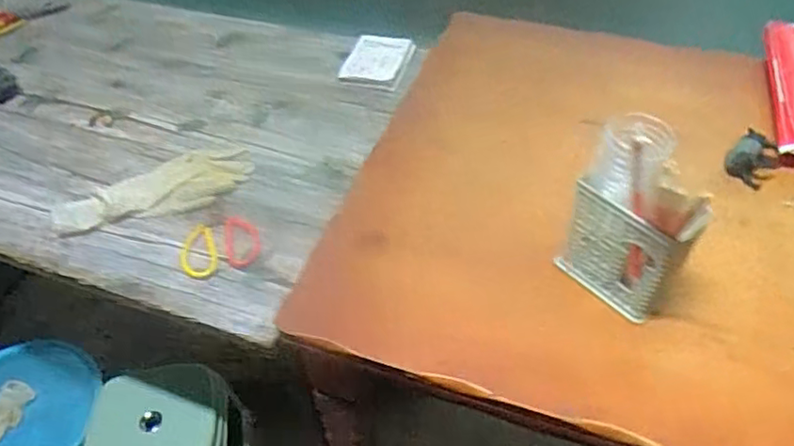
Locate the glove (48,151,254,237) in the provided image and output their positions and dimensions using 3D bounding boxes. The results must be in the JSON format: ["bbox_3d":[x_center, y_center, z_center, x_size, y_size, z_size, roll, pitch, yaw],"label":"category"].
[{"bbox_3d":[-0.389,-0.055,0.987,0.309,0.026,0.112,-14,44,-14],"label":"glove"}]

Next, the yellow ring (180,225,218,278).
[{"bbox_3d":[-0.289,0.041,0.892,0.052,0.012,0.105,-12,44,-12],"label":"yellow ring"}]

